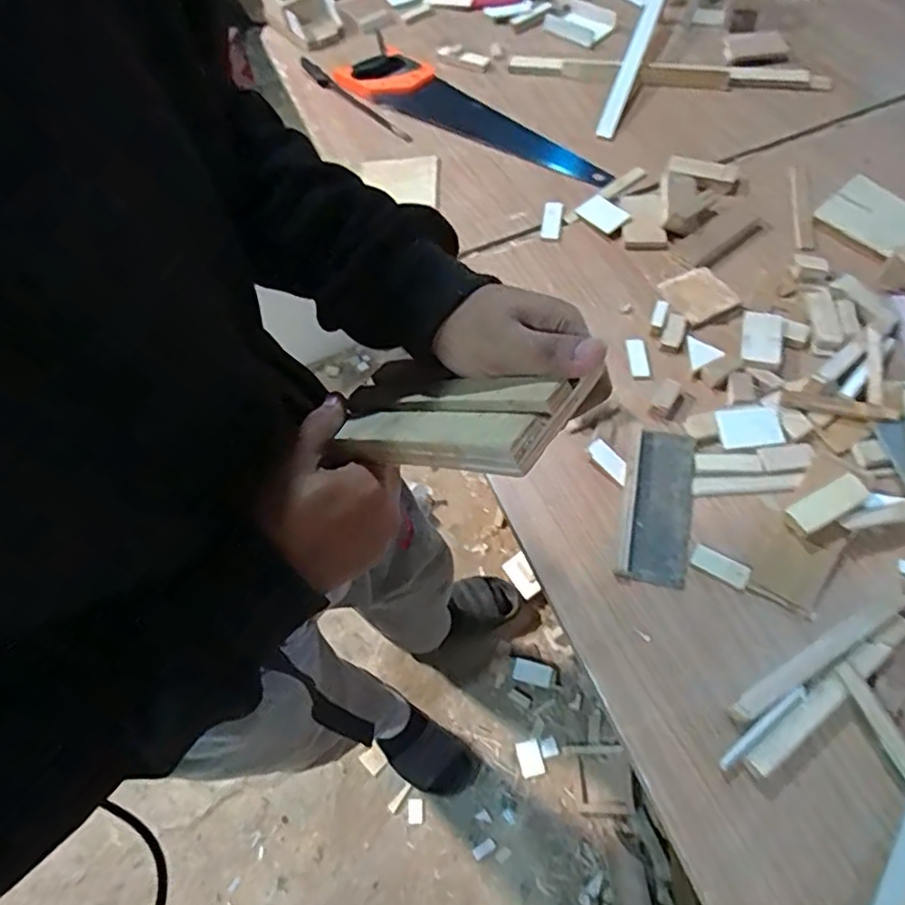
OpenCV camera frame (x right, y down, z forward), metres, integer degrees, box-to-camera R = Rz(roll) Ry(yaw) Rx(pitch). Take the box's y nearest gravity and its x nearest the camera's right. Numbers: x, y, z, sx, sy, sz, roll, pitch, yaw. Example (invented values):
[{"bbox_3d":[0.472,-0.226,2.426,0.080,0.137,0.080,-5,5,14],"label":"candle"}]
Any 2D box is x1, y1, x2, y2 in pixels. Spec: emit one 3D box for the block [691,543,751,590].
[{"bbox_3d":[0.264,0.112,0.622,0.054,0.006,0.024,29,67,21],"label":"block"}]

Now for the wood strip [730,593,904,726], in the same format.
[{"bbox_3d":[0.330,0.182,0.566,0.195,0.020,0.020,-29,61,-11],"label":"wood strip"}]

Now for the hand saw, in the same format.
[{"bbox_3d":[0.035,-0.546,1.020,0.520,0.026,0.113,33,68,22],"label":"hand saw"}]

